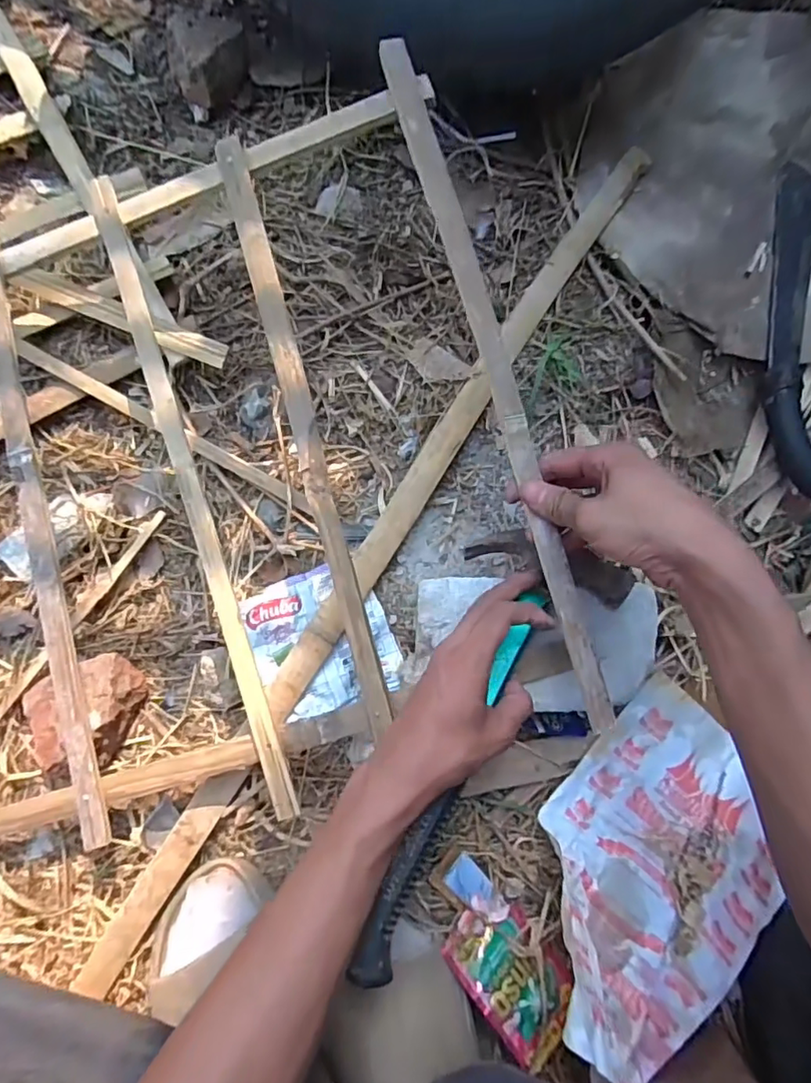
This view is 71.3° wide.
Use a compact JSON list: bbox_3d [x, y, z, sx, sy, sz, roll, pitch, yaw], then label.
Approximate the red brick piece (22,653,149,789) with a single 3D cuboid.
[{"bbox_3d":[-0.253,0.140,0.445,0.089,0.043,0.081,0,84,-4],"label":"red brick piece"}]

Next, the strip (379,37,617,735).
[{"bbox_3d":[0.067,-0.108,0.394,0.022,0.008,0.488,-17,90,10],"label":"strip"}]

